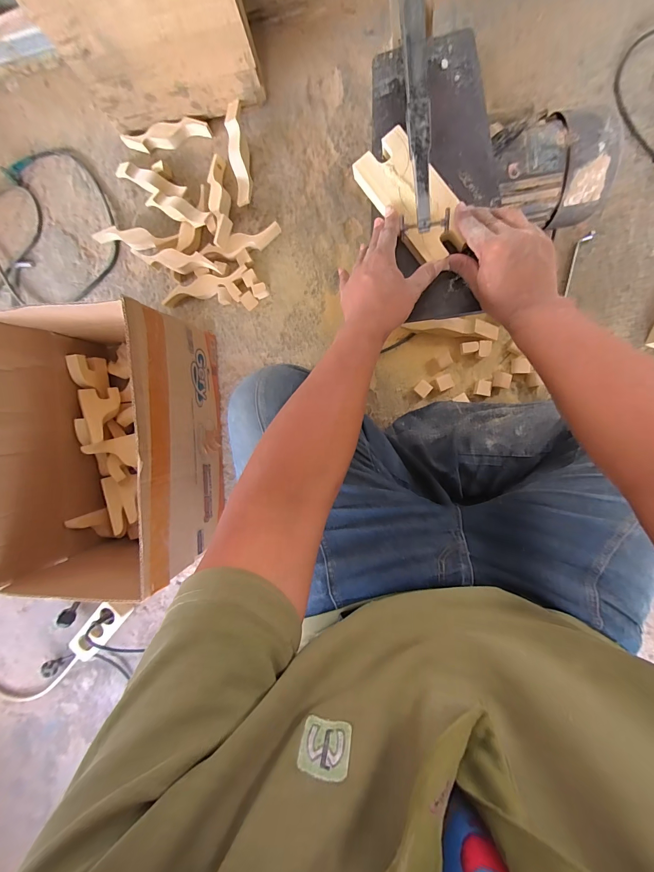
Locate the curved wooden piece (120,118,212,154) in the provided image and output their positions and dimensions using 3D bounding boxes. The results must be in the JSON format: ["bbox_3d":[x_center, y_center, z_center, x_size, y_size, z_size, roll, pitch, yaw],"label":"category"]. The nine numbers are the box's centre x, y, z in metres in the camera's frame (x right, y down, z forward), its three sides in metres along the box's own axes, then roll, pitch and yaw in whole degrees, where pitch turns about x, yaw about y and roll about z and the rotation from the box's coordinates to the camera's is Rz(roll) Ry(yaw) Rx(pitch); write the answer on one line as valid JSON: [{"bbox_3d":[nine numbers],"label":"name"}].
[{"bbox_3d":[-0.313,-0.590,0.660,0.166,0.026,0.035,-8,91,9],"label":"curved wooden piece"}]

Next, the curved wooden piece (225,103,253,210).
[{"bbox_3d":[-0.167,-0.529,0.631,0.030,0.053,0.181,-7,91,9],"label":"curved wooden piece"}]

